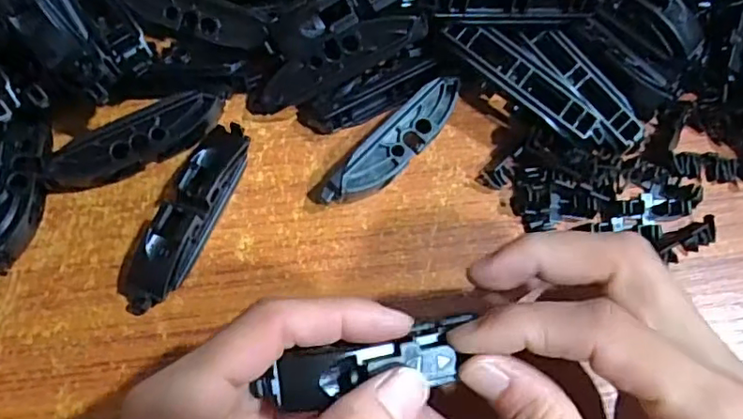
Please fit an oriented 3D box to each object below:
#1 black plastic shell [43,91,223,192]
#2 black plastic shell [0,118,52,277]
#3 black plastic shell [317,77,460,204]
[{"bbox_3d":[-0.097,-0.027,0.247,0.073,0.019,0.018,-23,72,-11],"label":"black plastic shell"},{"bbox_3d":[-0.141,-0.005,0.237,0.019,0.018,0.062,5,69,-1],"label":"black plastic shell"},{"bbox_3d":[0.011,-0.027,0.251,0.018,0.017,0.072,44,73,13],"label":"black plastic shell"}]

